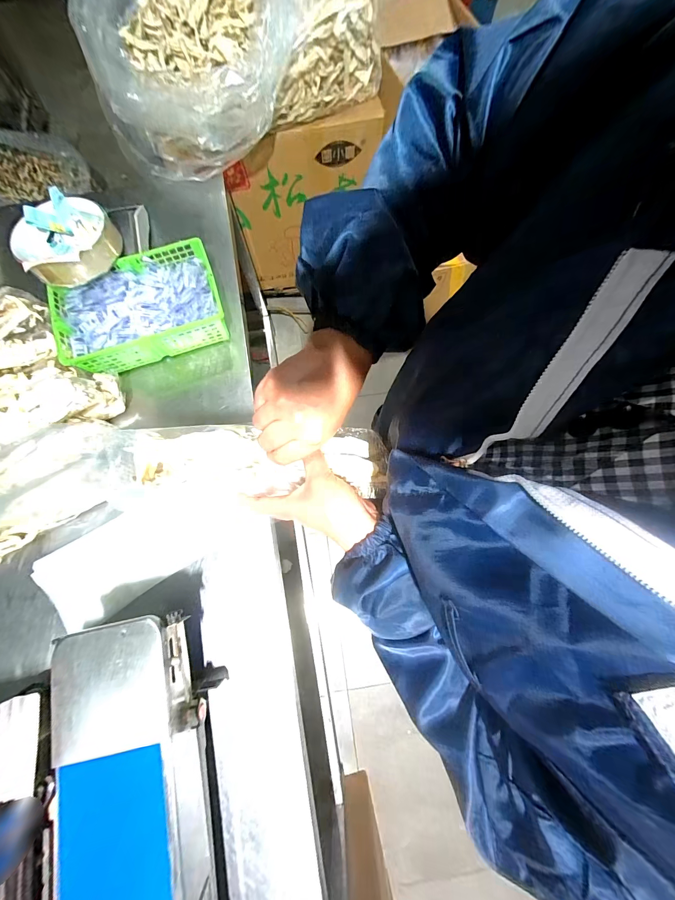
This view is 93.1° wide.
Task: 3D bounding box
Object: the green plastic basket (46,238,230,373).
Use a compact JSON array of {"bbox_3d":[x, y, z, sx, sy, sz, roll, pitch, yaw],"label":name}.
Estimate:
[{"bbox_3d":[-0.435,-0.305,0.722,0.342,0.110,0.202,-19,77,-5],"label":"green plastic basket"}]

